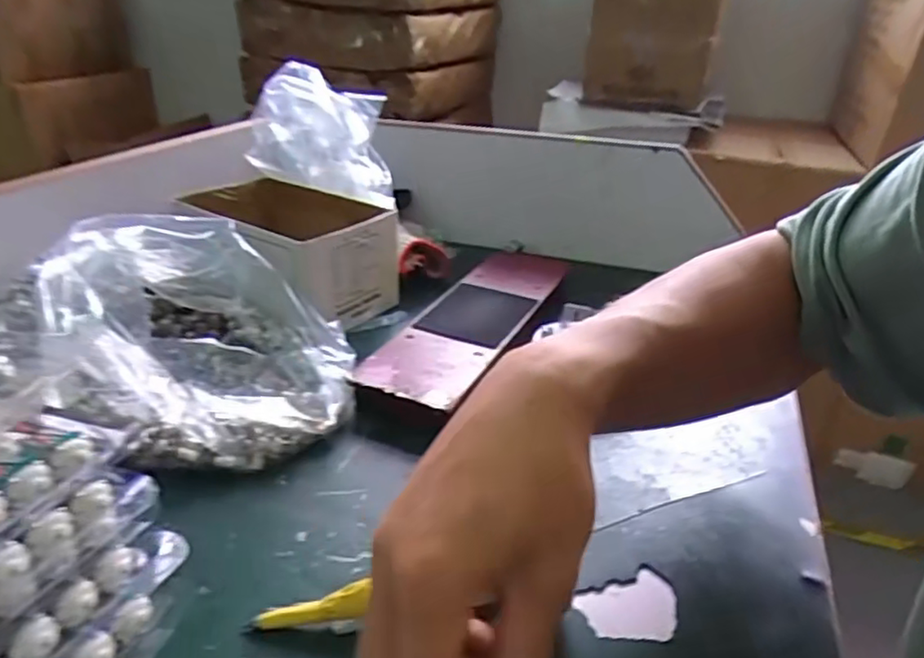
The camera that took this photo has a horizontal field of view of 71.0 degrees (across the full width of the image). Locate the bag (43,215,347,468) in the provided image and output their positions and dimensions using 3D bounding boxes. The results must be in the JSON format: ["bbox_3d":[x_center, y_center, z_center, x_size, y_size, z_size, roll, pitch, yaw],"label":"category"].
[{"bbox_3d":[-0.178,0.000,0.448,0.172,0.104,0.185,-23,37,-40],"label":"bag"}]

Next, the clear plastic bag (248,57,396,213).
[{"bbox_3d":[-0.139,-0.196,0.644,0.140,0.099,0.143,-3,25,-15],"label":"clear plastic bag"}]

